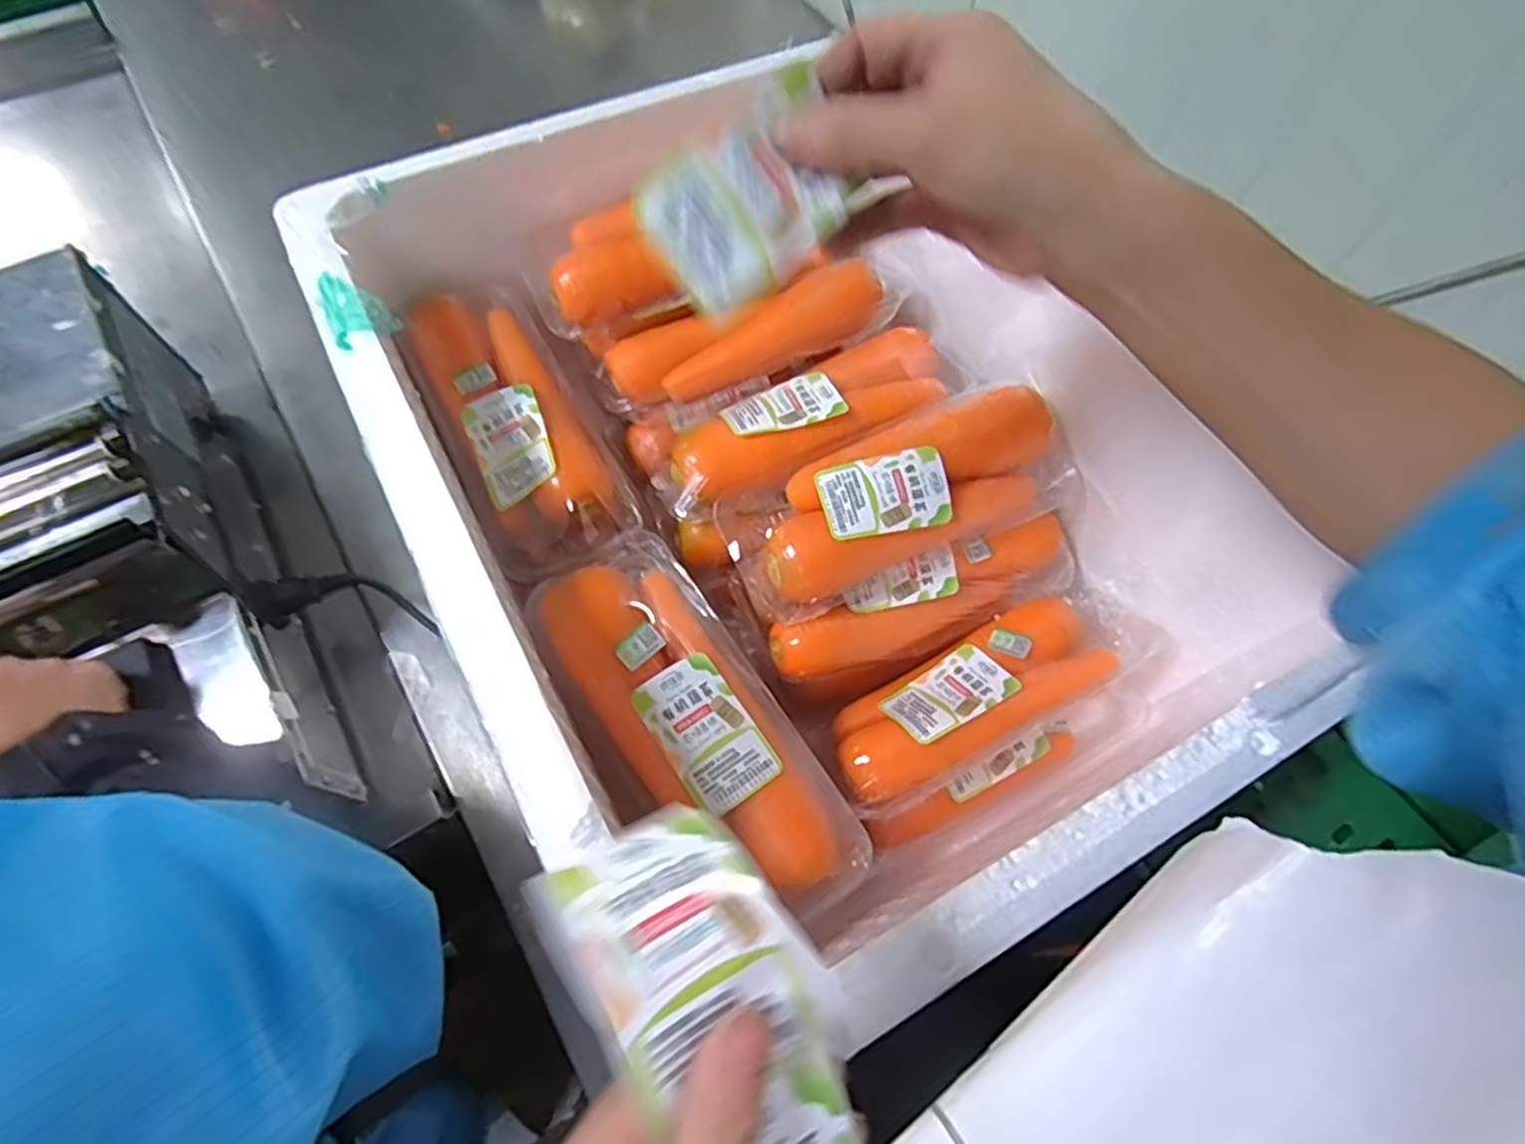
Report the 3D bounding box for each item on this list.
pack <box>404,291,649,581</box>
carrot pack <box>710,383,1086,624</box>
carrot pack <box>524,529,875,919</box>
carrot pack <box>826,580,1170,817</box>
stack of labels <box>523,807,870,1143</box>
[{"bbox_3d":[-0.165,-0.104,0.501,0.090,0.050,0.217,-25,68,-14],"label":"pack"},{"bbox_3d":[0.090,-0.057,0.480,0.238,0.067,0.092,-24,67,-13],"label":"carrot pack"},{"bbox_3d":[-0.040,0.083,0.418,0.095,0.050,0.227,-32,82,-17],"label":"carrot pack"},{"bbox_3d":[0.149,0.074,0.484,0.231,0.051,0.073,-27,68,-14],"label":"carrot pack"},{"bbox_3d":[-0.006,0.127,0.206,0.057,0.020,0.127,-32,89,-16],"label":"stack of labels"}]

